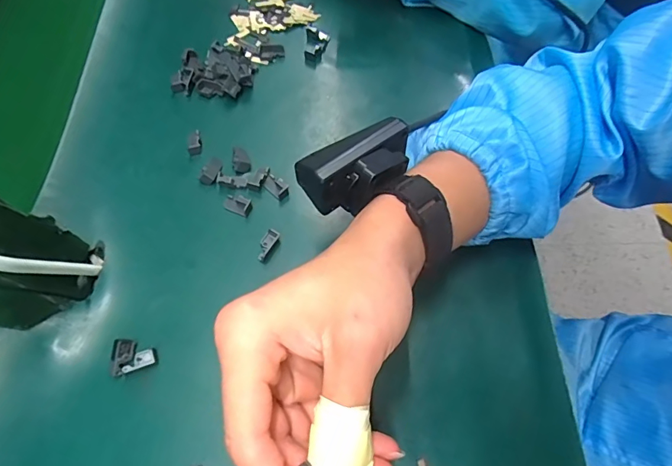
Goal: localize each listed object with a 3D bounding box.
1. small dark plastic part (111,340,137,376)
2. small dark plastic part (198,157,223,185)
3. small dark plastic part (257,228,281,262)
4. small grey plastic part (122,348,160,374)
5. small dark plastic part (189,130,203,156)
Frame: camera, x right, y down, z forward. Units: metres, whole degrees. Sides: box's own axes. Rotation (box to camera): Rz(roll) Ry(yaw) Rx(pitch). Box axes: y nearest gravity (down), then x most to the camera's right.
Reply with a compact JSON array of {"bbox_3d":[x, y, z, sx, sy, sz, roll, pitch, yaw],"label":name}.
[{"bbox_3d":[-0.136,0.078,0.279,0.013,0.004,0.022,4,65,3],"label":"small dark plastic part"},{"bbox_3d":[-0.095,-0.048,0.340,0.014,0.006,0.023,14,66,7],"label":"small dark plastic part"},{"bbox_3d":[-0.049,0.009,0.315,0.009,0.005,0.024,23,80,11],"label":"small dark plastic part"},{"bbox_3d":[-0.124,0.080,0.279,0.022,0.004,0.011,-17,66,-7],"label":"small grey plastic part"},{"bbox_3d":[-0.112,-0.072,0.352,0.010,0.005,0.023,-6,65,-2],"label":"small dark plastic part"}]

